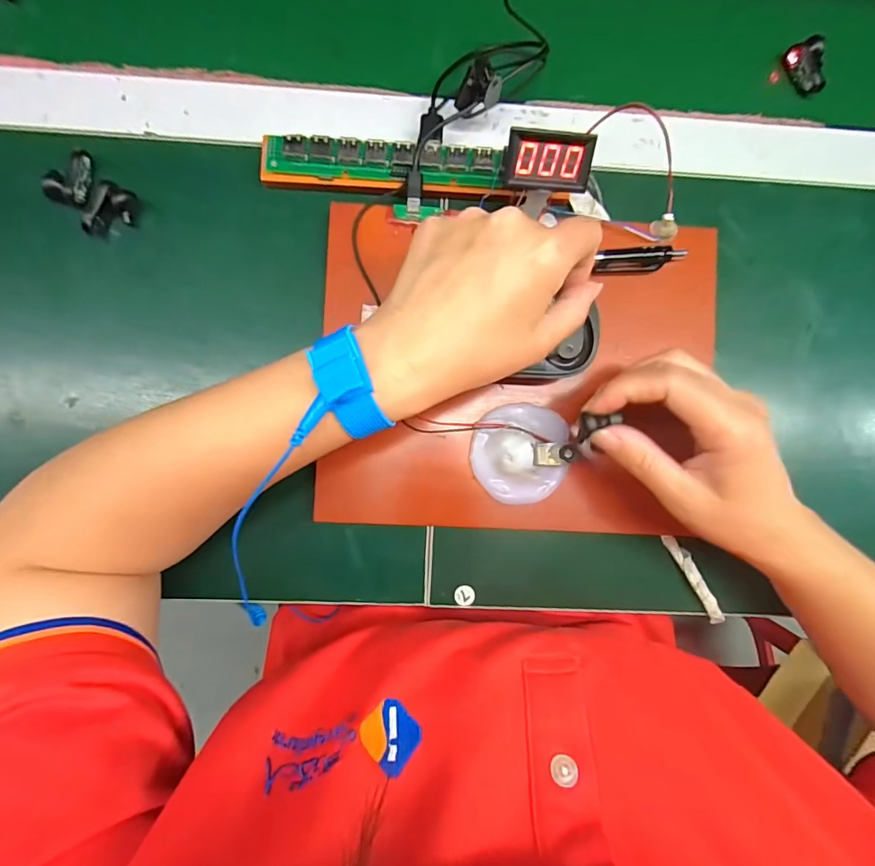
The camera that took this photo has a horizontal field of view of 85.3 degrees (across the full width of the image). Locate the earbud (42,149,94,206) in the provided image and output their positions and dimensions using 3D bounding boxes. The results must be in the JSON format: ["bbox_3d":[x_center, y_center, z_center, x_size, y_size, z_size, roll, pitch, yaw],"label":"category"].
[{"bbox_3d":[-0.233,-0.162,0.299,0.024,0.012,0.035,8,87,-2],"label":"earbud"}]

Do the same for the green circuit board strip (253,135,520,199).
[{"bbox_3d":[-0.035,-0.169,0.301,0.150,0.008,0.028,2,116,-3],"label":"green circuit board strip"}]

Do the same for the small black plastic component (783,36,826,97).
[{"bbox_3d":[0.251,-0.249,0.323,0.021,0.011,0.034,-9,88,-3],"label":"small black plastic component"}]

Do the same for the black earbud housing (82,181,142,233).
[{"bbox_3d":[-0.206,-0.139,0.300,0.023,0.013,0.035,33,87,-1],"label":"black earbud housing"}]

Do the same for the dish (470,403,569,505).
[{"bbox_3d":[0.051,0.013,0.295,0.058,0.015,0.061,0,88,-3],"label":"dish"}]

